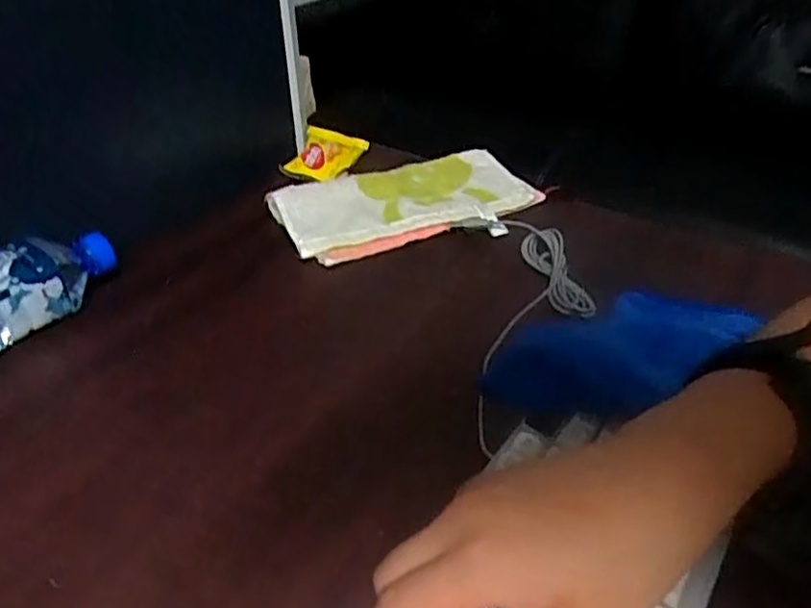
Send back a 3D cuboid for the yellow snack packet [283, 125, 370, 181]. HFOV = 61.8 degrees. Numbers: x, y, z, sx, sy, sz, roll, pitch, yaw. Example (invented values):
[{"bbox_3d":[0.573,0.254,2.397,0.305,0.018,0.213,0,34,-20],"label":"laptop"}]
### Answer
[{"bbox_3d":[-0.084,-0.156,0.704,0.068,0.016,0.084,10,38,13],"label":"yellow snack packet"}]

